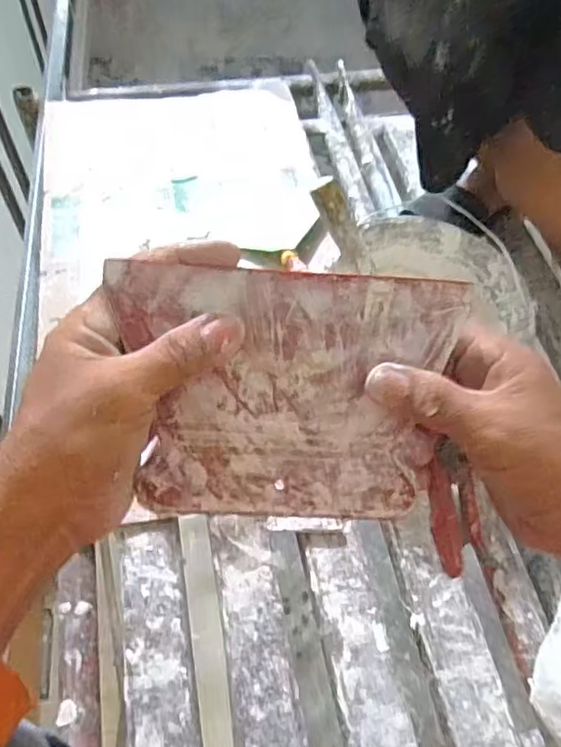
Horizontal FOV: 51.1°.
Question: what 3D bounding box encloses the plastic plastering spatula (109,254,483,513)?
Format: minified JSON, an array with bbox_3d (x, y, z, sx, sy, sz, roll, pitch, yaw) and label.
[{"bbox_3d":[0.005,0.011,0.284,0.157,0.004,0.117,3,96,-5],"label":"plastic plastering spatula"}]

